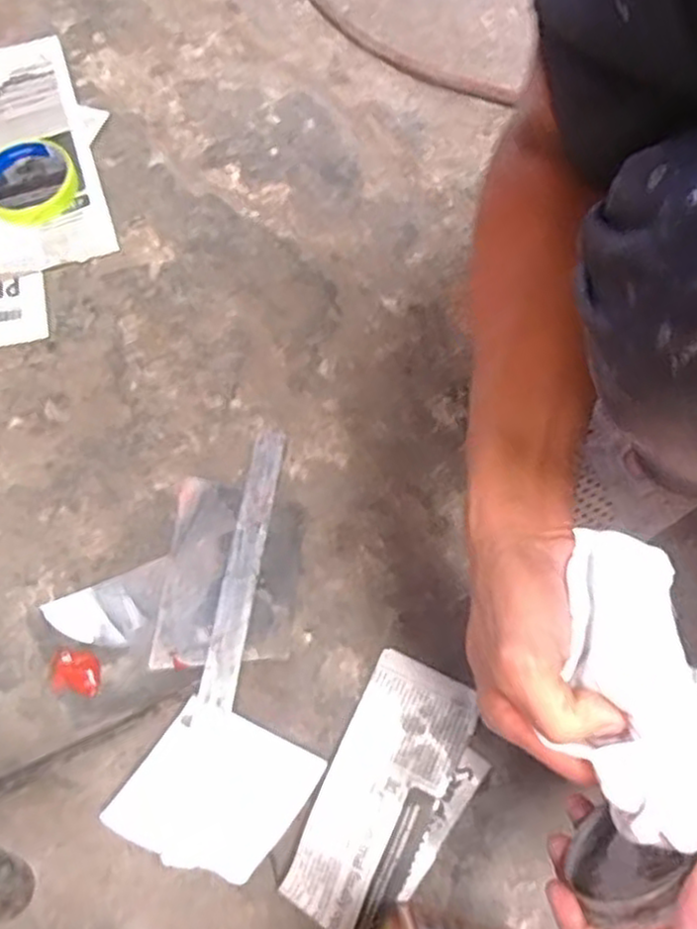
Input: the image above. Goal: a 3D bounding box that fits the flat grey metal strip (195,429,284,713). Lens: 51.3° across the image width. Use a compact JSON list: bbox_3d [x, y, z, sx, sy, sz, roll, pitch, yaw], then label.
[{"bbox_3d":[-0.078,0.071,0.548,0.025,0.005,0.213,7,70,5],"label":"flat grey metal strip"}]

